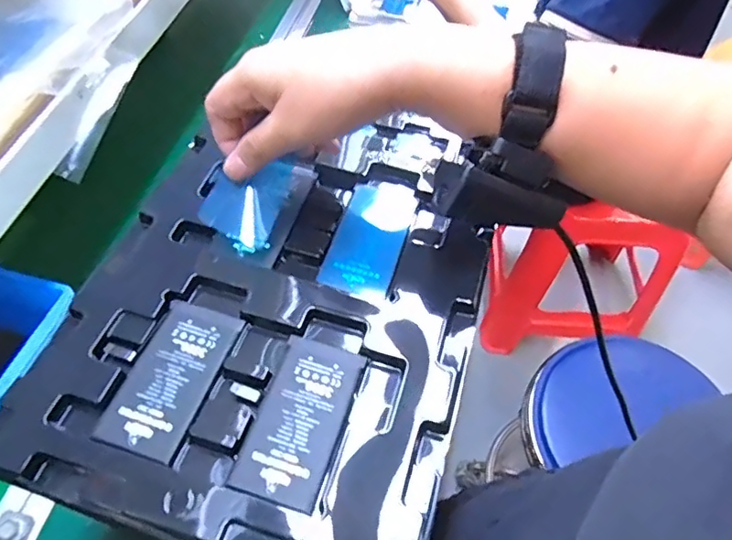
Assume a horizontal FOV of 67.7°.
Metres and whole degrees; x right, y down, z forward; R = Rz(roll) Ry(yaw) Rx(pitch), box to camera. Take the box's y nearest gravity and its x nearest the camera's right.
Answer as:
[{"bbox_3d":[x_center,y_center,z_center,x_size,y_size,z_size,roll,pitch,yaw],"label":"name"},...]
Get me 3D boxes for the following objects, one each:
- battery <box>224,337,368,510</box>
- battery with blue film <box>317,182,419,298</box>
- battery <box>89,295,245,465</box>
[{"bbox_3d":[-0.033,0.075,0.283,0.044,0.007,0.087,16,57,10],"label":"battery"},{"bbox_3d":[0.004,-0.024,0.355,0.044,0.004,0.090,15,56,9],"label":"battery with blue film"},{"bbox_3d":[-0.104,0.055,0.292,0.045,0.004,0.086,16,56,9],"label":"battery"}]

